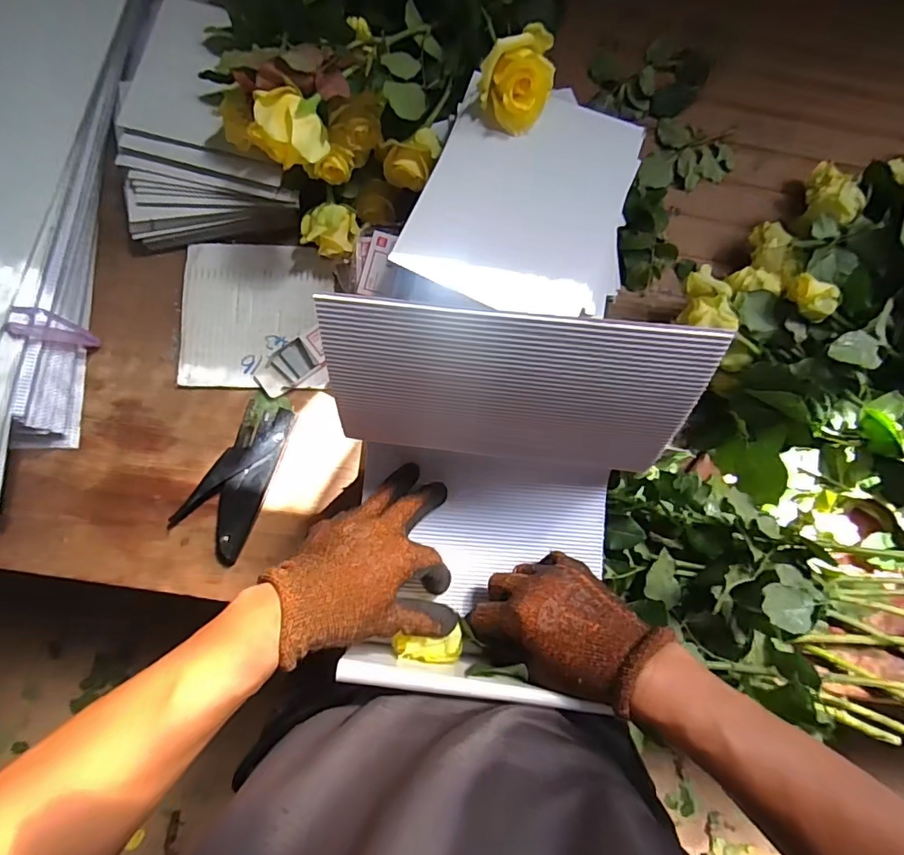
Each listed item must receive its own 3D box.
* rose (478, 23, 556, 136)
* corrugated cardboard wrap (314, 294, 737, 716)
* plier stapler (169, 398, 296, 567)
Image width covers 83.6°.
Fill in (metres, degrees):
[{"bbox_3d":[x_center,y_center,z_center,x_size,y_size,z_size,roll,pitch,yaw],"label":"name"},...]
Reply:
[{"bbox_3d":[0.054,-0.286,0.412,0.058,0.043,0.066,21,85,-2],"label":"rose"},{"bbox_3d":[0.032,0.062,0.340,0.211,0.189,0.252,1,86,-3],"label":"corrugated cardboard wrap"},{"bbox_3d":[-0.208,0.050,0.506,0.073,0.025,0.151,32,85,-1],"label":"plier stapler"}]

